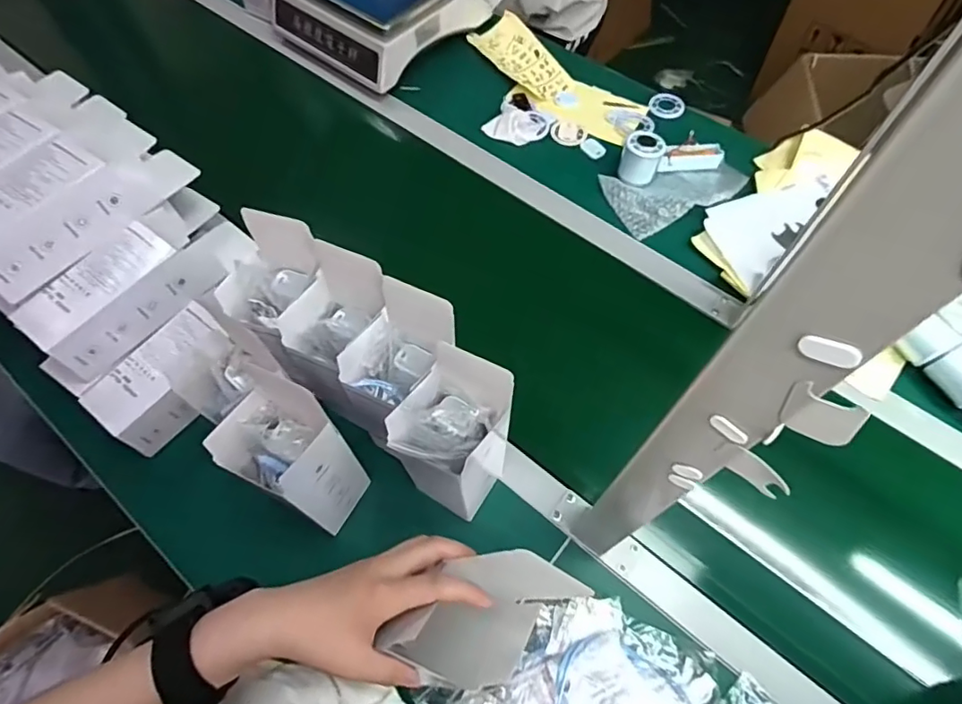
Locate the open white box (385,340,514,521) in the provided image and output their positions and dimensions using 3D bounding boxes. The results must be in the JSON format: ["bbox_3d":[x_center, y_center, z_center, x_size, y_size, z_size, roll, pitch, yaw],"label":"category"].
[{"bbox_3d":[-0.025,0.084,0.528,0.085,0.214,0.100,34,68,17],"label":"open white box"}]

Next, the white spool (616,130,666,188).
[{"bbox_3d":[0.234,-0.281,0.795,0.055,0.061,0.053,0,63,1],"label":"white spool"}]

